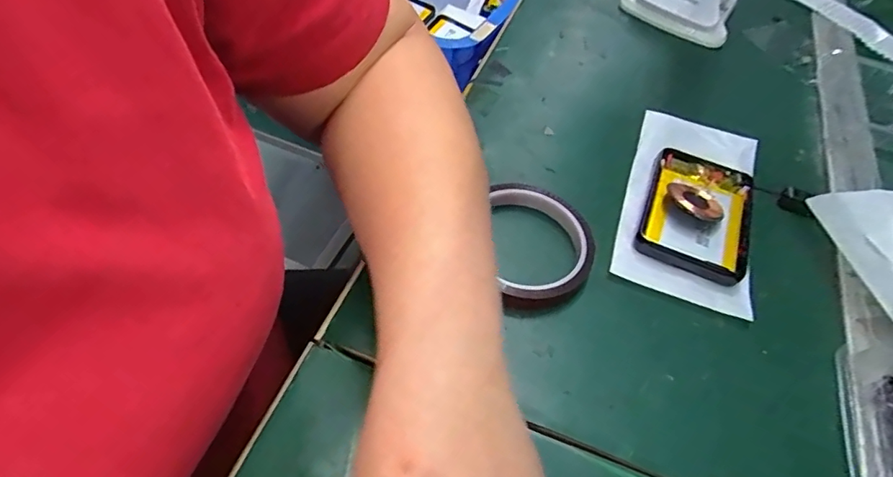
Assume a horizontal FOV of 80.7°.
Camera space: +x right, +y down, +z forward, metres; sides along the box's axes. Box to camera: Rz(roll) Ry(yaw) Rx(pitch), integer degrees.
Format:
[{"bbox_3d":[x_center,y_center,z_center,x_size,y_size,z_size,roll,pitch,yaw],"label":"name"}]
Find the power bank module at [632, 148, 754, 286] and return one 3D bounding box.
[{"bbox_3d":[0.180,-0.022,0.372,0.069,0.021,0.106,22,54,13],"label":"power bank module"}]

